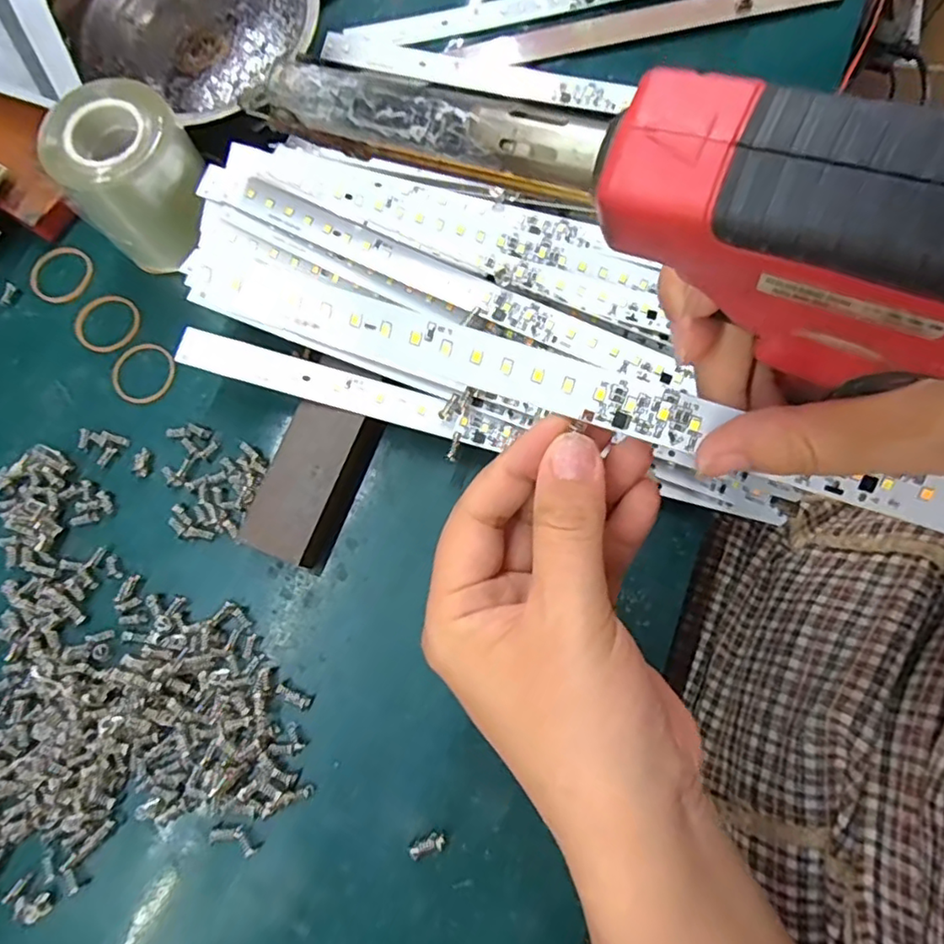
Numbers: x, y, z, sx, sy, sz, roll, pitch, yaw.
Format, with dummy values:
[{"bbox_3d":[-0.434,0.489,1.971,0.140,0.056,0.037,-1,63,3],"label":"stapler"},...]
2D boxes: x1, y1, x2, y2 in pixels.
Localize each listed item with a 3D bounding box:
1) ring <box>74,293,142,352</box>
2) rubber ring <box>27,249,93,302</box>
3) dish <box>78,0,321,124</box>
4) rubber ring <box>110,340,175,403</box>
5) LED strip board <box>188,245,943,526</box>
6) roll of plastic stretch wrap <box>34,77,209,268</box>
[{"bbox_3d":[-0.190,-0.078,0.316,0.033,0.004,0.032,0,76,1],"label":"ring"},{"bbox_3d":[-0.219,-0.105,0.325,0.030,0.004,0.032,0,76,1],"label":"rubber ring"},{"bbox_3d":[-0.143,-0.237,0.332,0.113,0.038,0.113,0,76,1],"label":"dish"},{"bbox_3d":[-0.167,-0.051,0.310,0.033,0.004,0.032,0,76,1],"label":"rubber ring"},{"bbox_3d":[0.047,-0.021,0.187,0.278,0.004,0.018,18,100,4],"label":"LED strip board"},{"bbox_3d":[-0.157,-0.139,0.295,0.059,0.069,0.053,-30,77,-6],"label":"roll of plastic stretch wrap"}]

